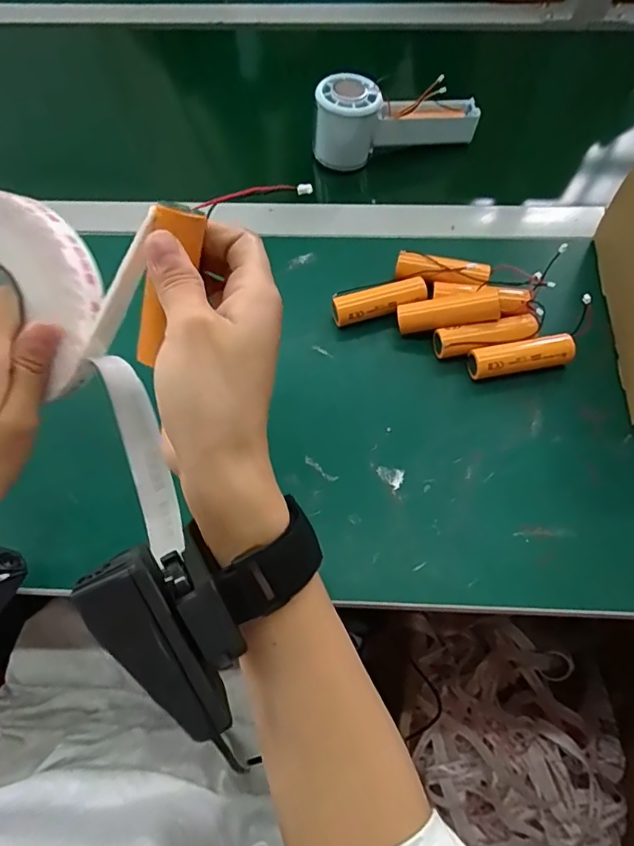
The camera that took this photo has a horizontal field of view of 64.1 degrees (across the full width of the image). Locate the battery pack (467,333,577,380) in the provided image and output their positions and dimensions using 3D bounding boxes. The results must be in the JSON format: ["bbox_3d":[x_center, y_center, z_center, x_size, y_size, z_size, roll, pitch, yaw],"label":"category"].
[{"bbox_3d":[0.146,-0.045,0.364,0.072,0.022,0.022,-8,63,-4],"label":"battery pack"}]

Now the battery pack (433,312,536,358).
[{"bbox_3d":[0.123,-0.060,0.371,0.072,0.023,0.020,-7,63,-4],"label":"battery pack"}]

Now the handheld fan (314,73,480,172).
[{"bbox_3d":[0.072,-0.285,0.468,0.149,0.060,0.049,-12,63,-6],"label":"handheld fan"}]

